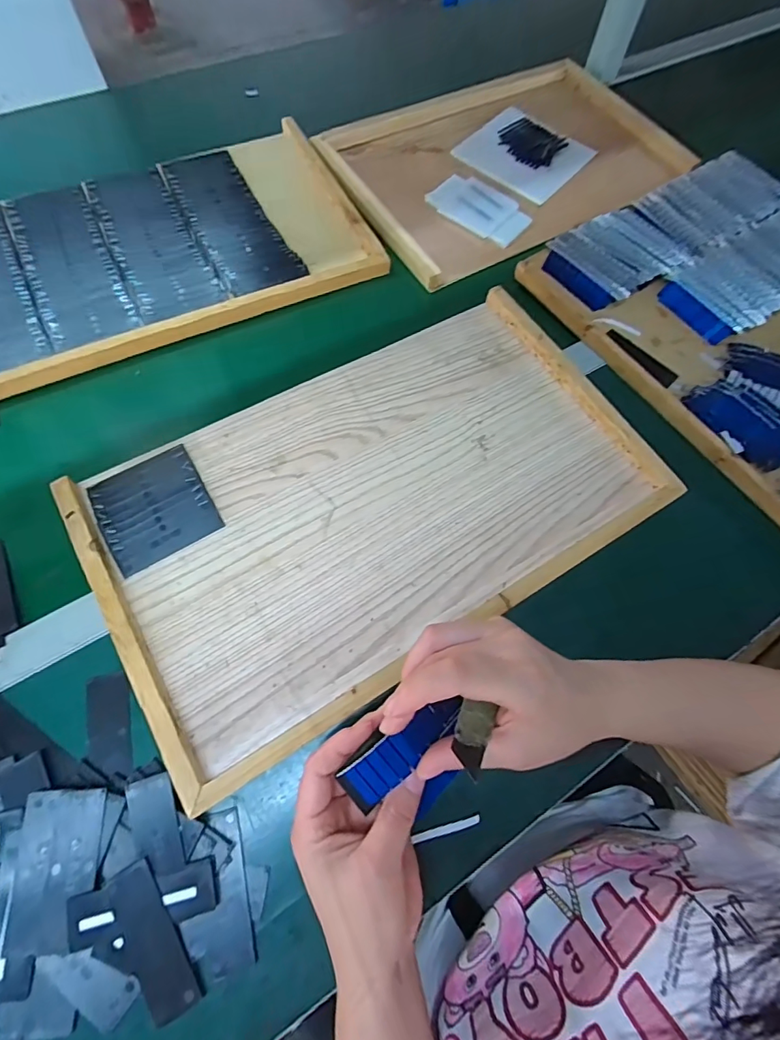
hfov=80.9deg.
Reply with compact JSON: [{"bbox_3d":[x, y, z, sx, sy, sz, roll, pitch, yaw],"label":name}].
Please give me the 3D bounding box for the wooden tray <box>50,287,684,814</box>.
[{"bbox_3d":[-0.006,-0.026,0.427,0.489,0.026,0.291,-30,70,-13],"label":"wooden tray"}]

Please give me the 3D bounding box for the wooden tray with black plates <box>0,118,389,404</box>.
[{"bbox_3d":[-0.285,-0.325,0.548,0.490,0.029,0.297,-24,70,-12],"label":"wooden tray with black plates"}]

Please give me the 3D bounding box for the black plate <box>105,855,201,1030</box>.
[{"bbox_3d":[-0.158,0.278,0.304,0.032,0.004,0.092,-29,76,-8],"label":"black plate"}]

